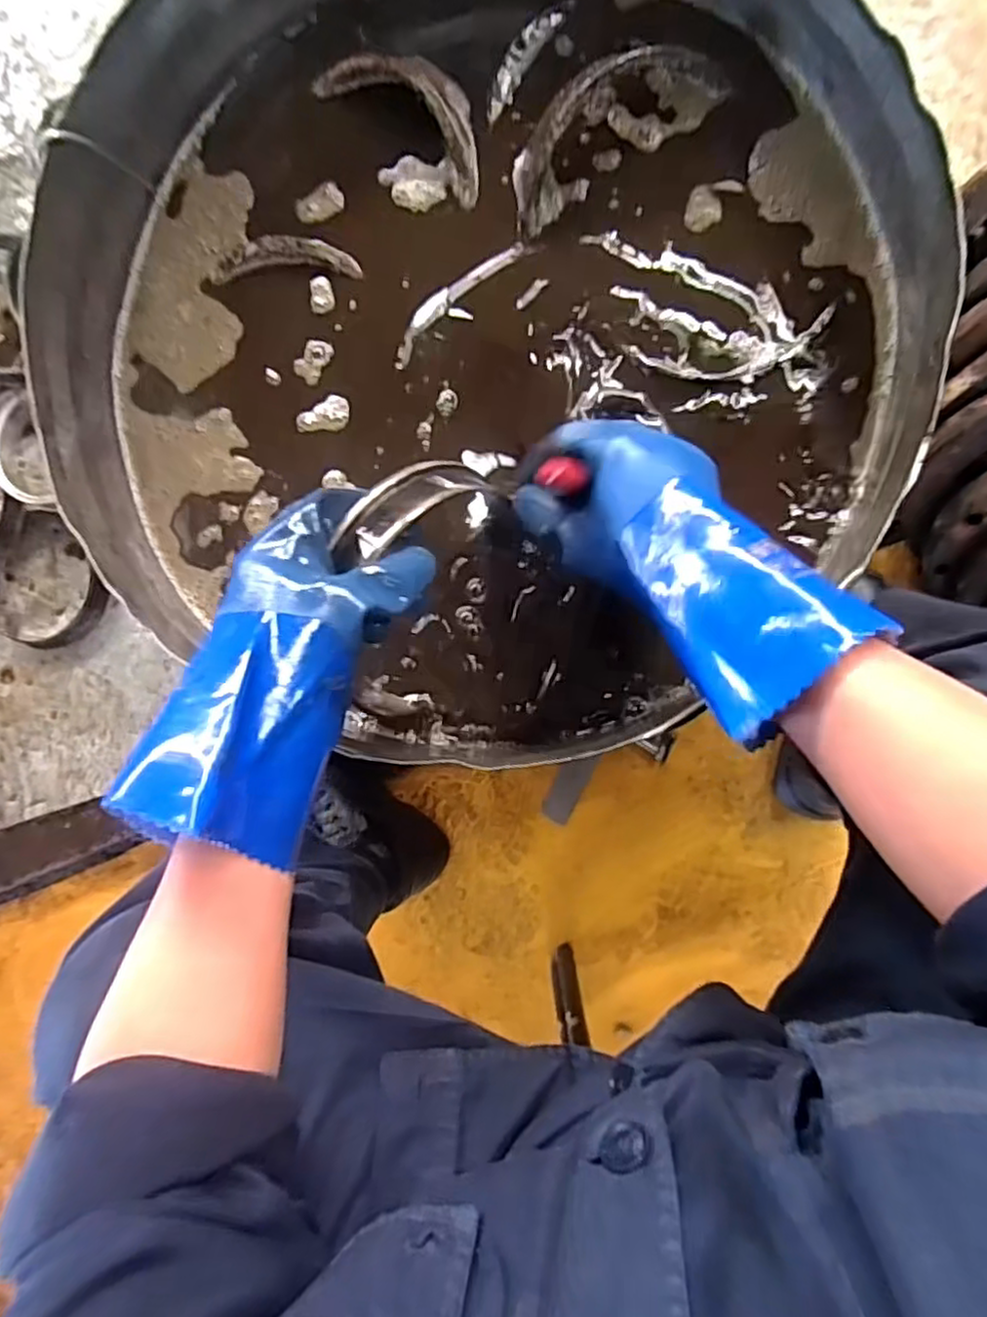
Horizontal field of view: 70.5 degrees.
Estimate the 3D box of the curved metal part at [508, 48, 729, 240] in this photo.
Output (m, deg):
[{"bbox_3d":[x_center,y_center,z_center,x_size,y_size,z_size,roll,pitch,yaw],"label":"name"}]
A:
[{"bbox_3d":[0.076,-0.371,0.472,0.167,0.047,0.063,-32,84,4],"label":"curved metal part"}]

